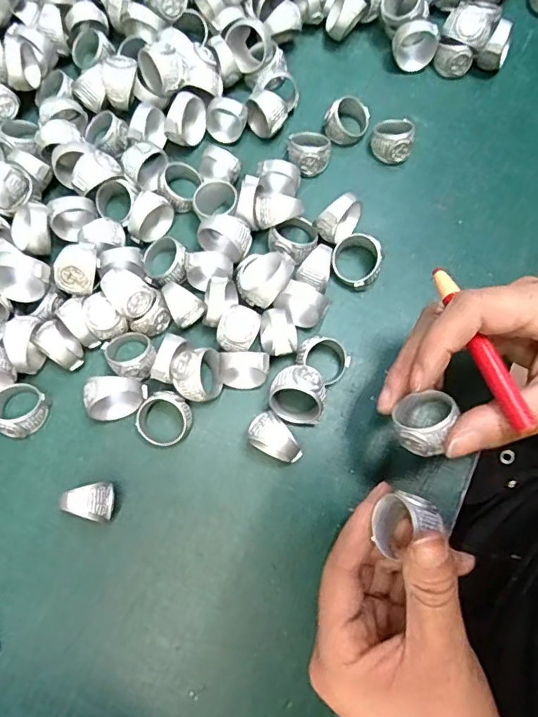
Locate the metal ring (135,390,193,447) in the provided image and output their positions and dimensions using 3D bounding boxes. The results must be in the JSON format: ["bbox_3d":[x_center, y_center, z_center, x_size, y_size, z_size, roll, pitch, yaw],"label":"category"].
[{"bbox_3d":[-0.051,0.030,0.257,0.026,0.016,0.026,0,75,-1],"label":"metal ring"}]

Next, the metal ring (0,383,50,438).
[{"bbox_3d":[-0.126,0.025,0.258,0.027,0.018,0.026,0,75,-1],"label":"metal ring"}]

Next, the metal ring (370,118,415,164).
[{"bbox_3d":[0.072,-0.129,0.298,0.024,0.017,0.026,0,75,-1],"label":"metal ring"}]

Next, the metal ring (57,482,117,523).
[{"bbox_3d":[-0.083,0.068,0.244,0.021,0.023,0.016,-6,76,-3],"label":"metal ring"}]

